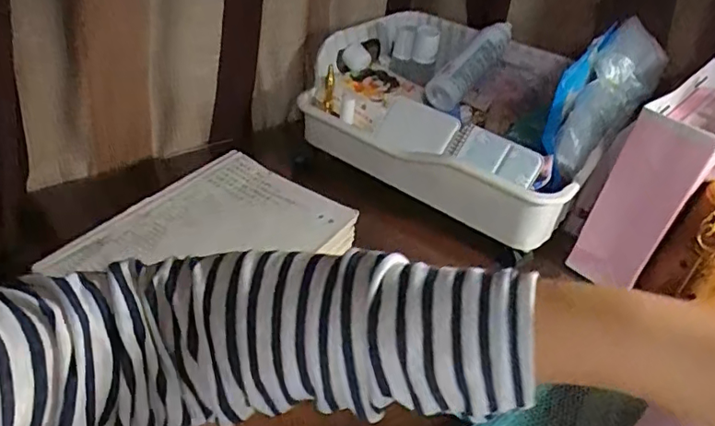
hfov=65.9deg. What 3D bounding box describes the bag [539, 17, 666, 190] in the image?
[{"bbox_3d":[0.265,-0.133,0.601,0.066,0.102,0.227,30,76,30],"label":"bag"}]

